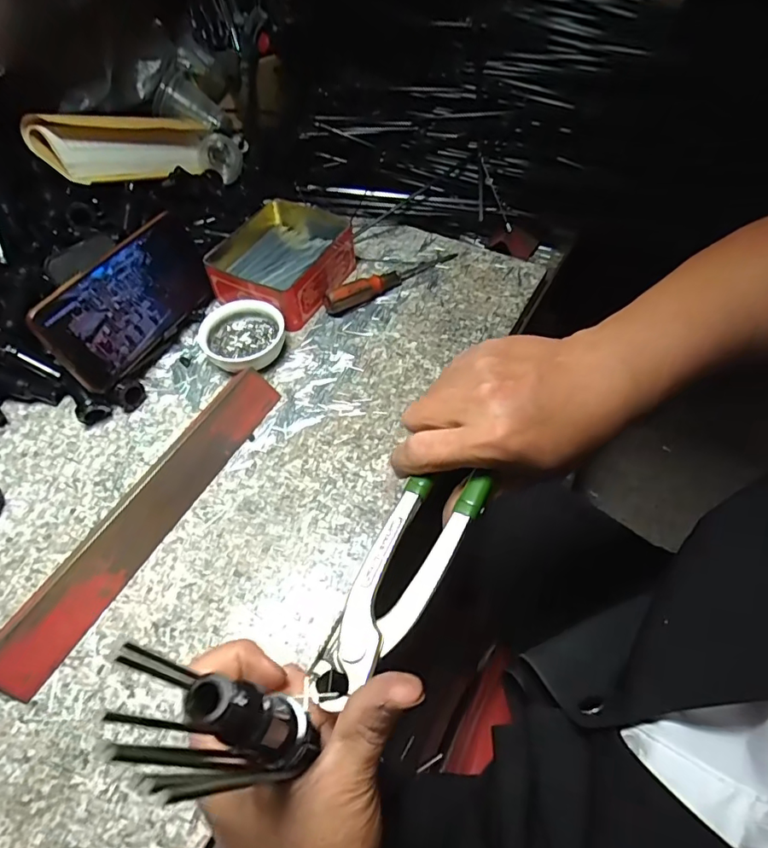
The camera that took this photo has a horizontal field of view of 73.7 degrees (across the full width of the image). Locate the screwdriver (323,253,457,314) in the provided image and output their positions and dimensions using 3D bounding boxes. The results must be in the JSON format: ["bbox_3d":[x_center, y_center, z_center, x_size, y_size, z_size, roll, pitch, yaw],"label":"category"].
[{"bbox_3d":[0.010,-0.143,0.499,0.150,0.019,0.015,-31,59,-18],"label":"screwdriver"}]

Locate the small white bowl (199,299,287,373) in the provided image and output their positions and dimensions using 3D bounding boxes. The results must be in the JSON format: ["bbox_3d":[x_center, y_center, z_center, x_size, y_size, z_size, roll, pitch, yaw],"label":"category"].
[{"bbox_3d":[-0.124,-0.078,0.448,0.073,0.024,0.065,28,61,21],"label":"small white bowl"}]

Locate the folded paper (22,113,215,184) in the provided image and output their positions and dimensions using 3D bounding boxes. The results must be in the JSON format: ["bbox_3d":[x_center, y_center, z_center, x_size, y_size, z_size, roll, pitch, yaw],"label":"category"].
[{"bbox_3d":[-0.264,-0.303,0.557,0.056,0.050,0.210,31,39,16],"label":"folded paper"}]

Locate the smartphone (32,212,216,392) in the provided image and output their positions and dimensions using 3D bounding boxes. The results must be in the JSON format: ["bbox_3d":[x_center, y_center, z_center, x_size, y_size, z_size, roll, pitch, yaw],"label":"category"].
[{"bbox_3d":[-0.209,-0.109,0.438,0.015,0.082,0.172,1,42,30],"label":"smartphone"}]

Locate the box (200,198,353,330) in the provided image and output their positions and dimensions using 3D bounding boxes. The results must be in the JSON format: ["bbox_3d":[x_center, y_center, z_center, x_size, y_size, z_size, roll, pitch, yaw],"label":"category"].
[{"bbox_3d":[-0.099,-0.163,0.496,0.114,0.039,0.133,20,58,16],"label":"box"}]

